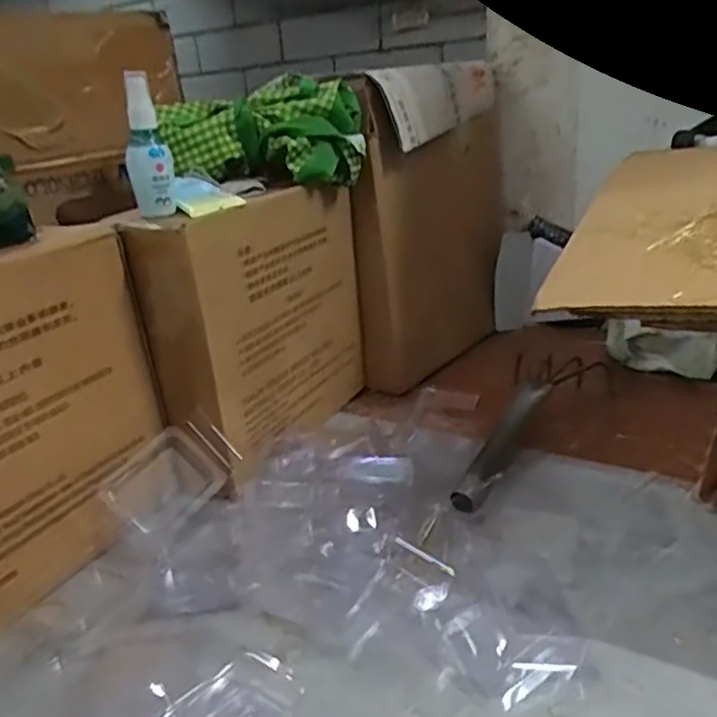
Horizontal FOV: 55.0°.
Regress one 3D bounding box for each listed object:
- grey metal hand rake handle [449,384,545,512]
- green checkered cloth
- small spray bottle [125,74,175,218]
[{"bbox_3d":[0.147,0.077,0.689,0.032,0.032,0.223,7,26,28],"label":"grey metal hand rake handle"},{"bbox_3d":[-0.097,-0.238,0.737,0.202,0.095,0.100,-2,22,10],"label":"green checkered cloth"},{"bbox_3d":[-0.184,-0.181,0.596,0.036,0.120,0.032,-12,24,-15],"label":"small spray bottle"}]

